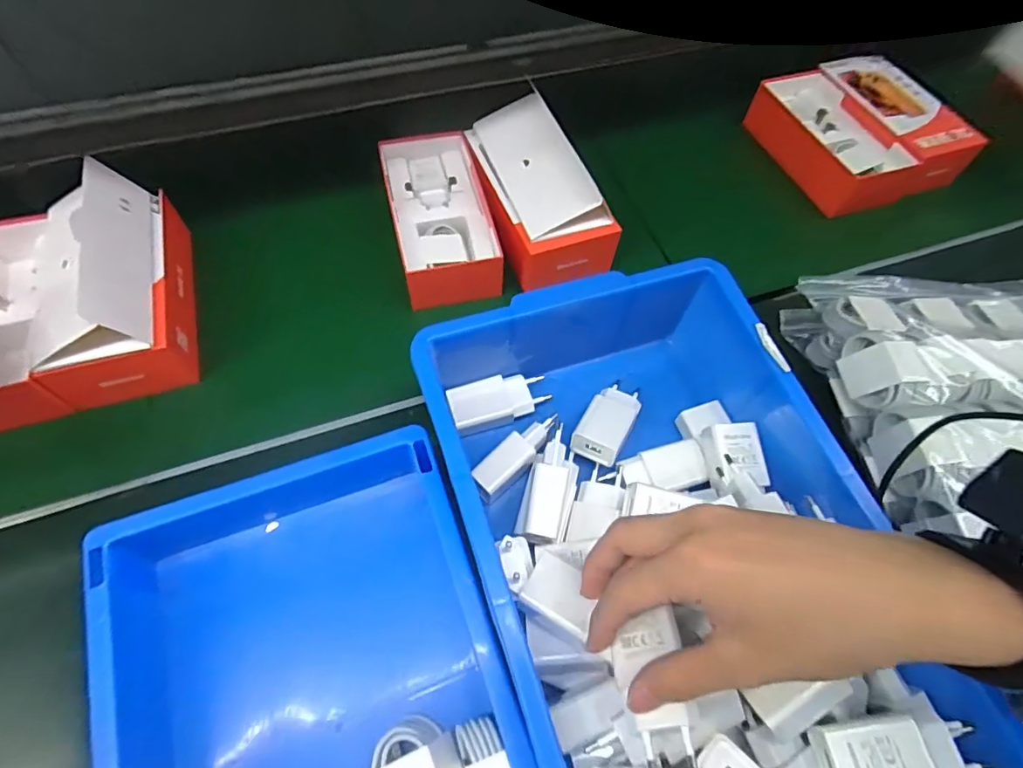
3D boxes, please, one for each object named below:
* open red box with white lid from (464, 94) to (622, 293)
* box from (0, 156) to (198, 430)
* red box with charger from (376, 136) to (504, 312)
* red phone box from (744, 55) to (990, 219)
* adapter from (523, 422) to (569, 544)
[{"bbox_3d":[0.029,-0.192,0.503,0.104,0.073,0.188,-12,62,-10],"label":"open red box with white lid"},{"bbox_3d":[-0.376,-0.077,0.425,0.187,0.101,0.176,-14,63,-11],"label":"box"},{"bbox_3d":[-0.066,-0.162,0.520,0.096,0.054,0.216,-12,62,-9],"label":"red box with charger"},{"bbox_3d":[0.394,-0.290,0.607,0.180,0.057,0.188,-18,64,-12],"label":"red phone box"},{"bbox_3d":[0.027,0.068,0.365,0.025,0.029,0.079,11,61,3],"label":"adapter"}]

